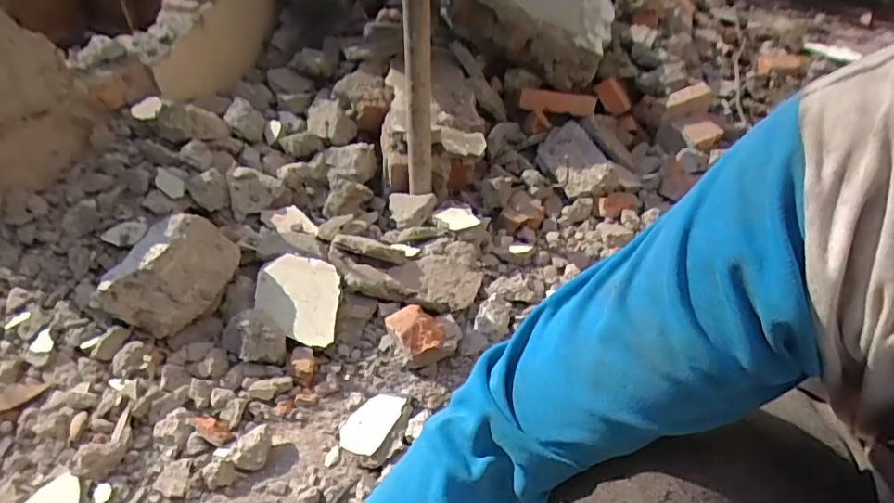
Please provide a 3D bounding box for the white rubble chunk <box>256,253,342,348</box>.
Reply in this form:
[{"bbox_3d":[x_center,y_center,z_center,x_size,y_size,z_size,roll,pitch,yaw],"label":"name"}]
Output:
[{"bbox_3d":[-0.234,0.070,0.873,0.128,0.018,0.144,3,60,-1],"label":"white rubble chunk"}]

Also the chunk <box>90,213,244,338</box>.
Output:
[{"bbox_3d":[-0.417,0.023,0.855,0.107,0.111,0.200,22,43,24],"label":"chunk"}]

